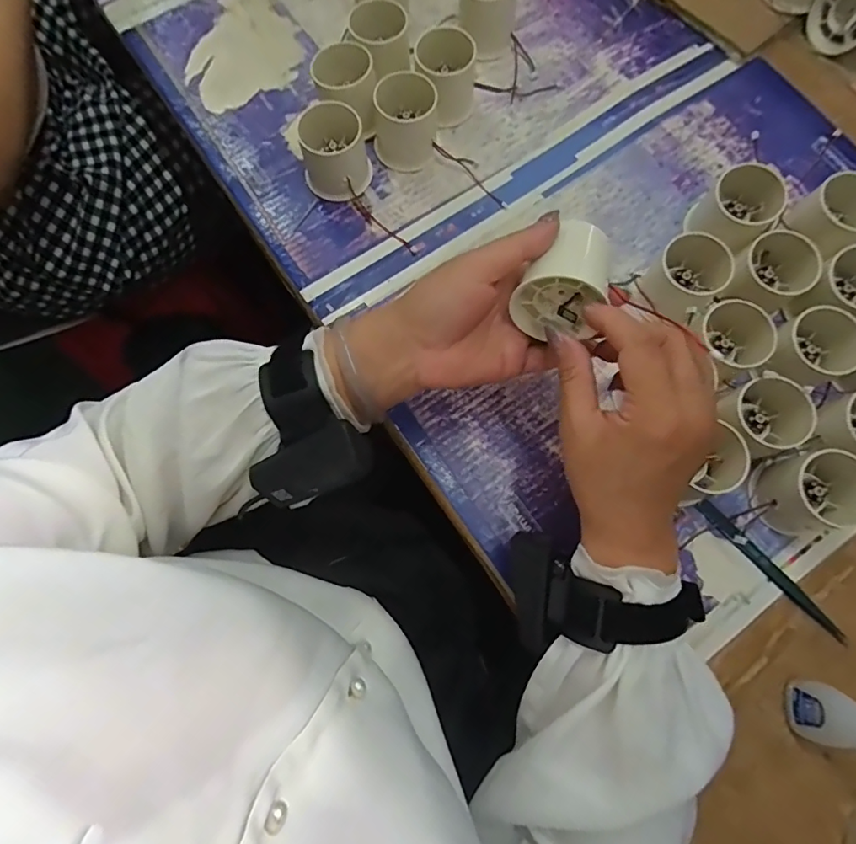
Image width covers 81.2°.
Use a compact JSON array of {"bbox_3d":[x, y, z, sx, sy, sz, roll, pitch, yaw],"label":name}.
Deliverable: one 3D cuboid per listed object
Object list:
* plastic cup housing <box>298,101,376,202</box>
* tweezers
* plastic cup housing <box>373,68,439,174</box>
[{"bbox_3d":[-0.077,-0.221,0.413,0.054,0.048,0.055,-13,77,-2],"label":"plastic cup housing"},{"bbox_3d":[0.243,0.104,0.355,0.011,0.006,0.126,-42,80,-9],"label":"tweezers"},{"bbox_3d":[-0.019,-0.254,0.421,0.051,0.048,0.055,7,77,2],"label":"plastic cup housing"}]

